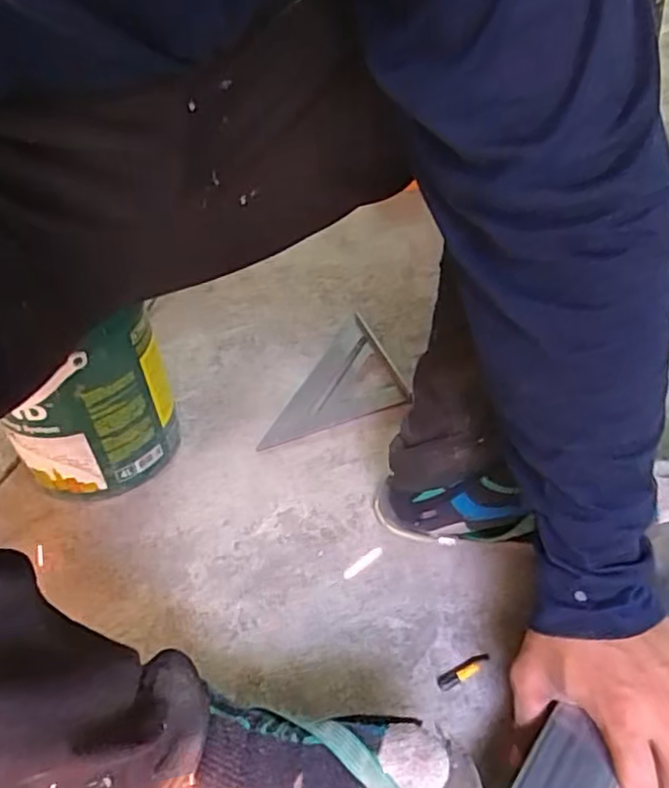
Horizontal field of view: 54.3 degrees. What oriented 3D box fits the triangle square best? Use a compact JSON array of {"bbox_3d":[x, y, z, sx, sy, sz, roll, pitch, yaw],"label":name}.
[{"bbox_3d":[-0.019,-0.018,0.780,0.172,0.022,0.169,-16,40,-11],"label":"triangle square"}]

